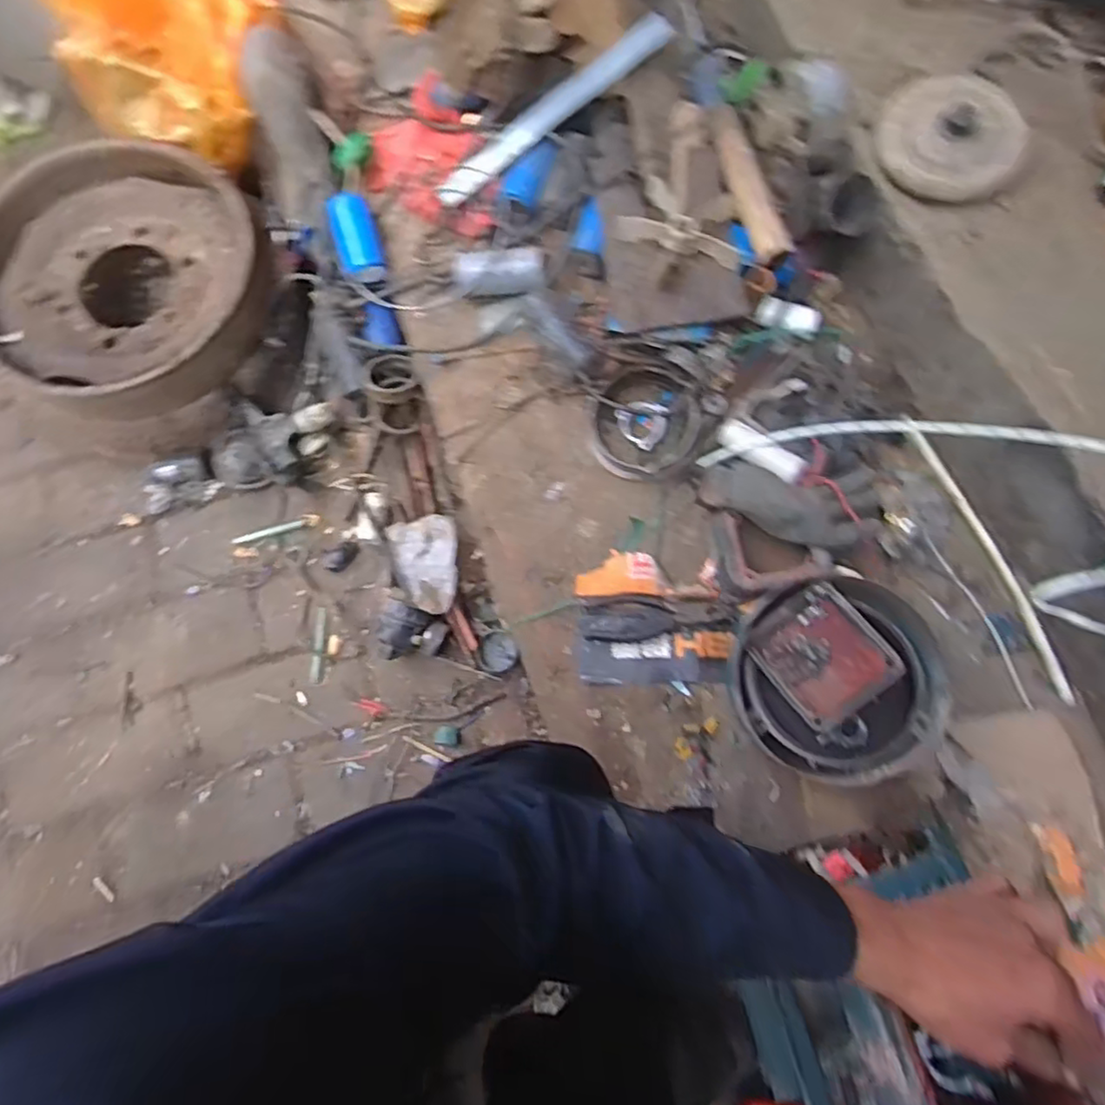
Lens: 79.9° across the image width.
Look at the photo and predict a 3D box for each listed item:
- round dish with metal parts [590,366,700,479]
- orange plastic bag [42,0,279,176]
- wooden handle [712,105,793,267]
[{"bbox_3d":[0.102,-0.143,0.744,0.116,0.062,0.115,0,74,1],"label":"round dish with metal parts"},{"bbox_3d":[-0.523,-0.697,0.884,0.262,0.174,0.251,4,75,3],"label":"orange plastic bag"},{"bbox_3d":[0.223,-0.423,0.758,0.034,0.031,0.218,-11,74,-2],"label":"wooden handle"}]

